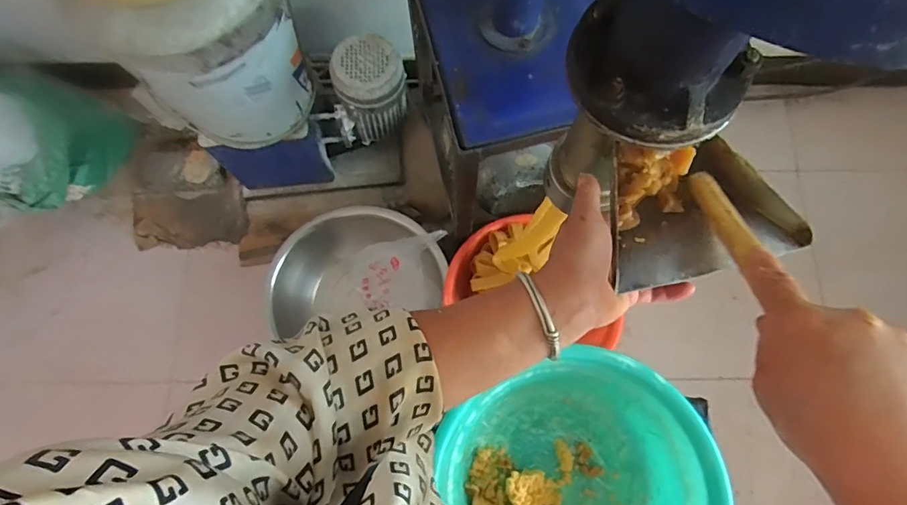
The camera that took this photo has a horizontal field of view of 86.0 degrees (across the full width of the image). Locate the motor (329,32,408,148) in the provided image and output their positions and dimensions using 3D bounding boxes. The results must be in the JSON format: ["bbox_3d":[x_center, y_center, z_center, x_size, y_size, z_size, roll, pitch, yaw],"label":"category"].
[{"bbox_3d":[-0.205,-0.401,1.227,0.179,0.284,0.155,-3,79,0],"label":"motor"}]

